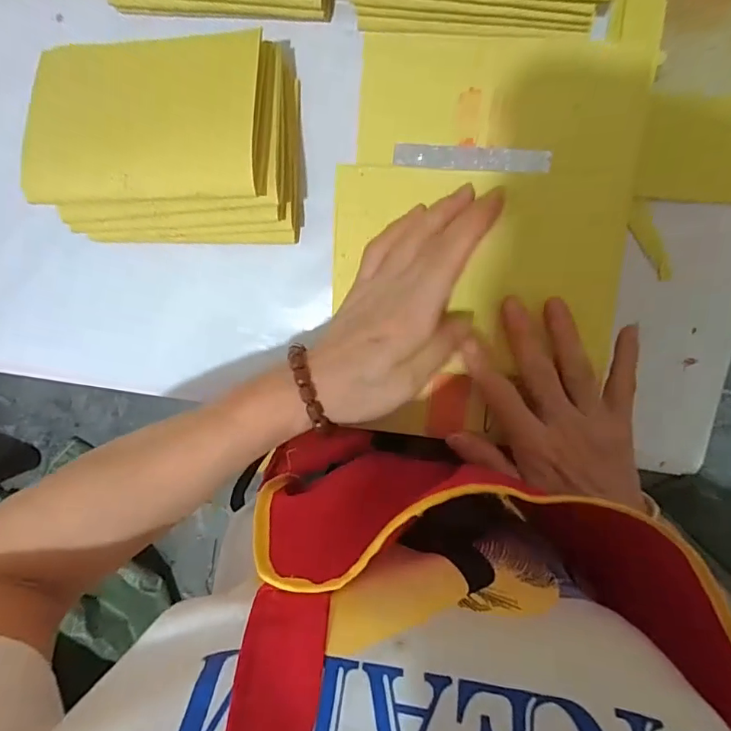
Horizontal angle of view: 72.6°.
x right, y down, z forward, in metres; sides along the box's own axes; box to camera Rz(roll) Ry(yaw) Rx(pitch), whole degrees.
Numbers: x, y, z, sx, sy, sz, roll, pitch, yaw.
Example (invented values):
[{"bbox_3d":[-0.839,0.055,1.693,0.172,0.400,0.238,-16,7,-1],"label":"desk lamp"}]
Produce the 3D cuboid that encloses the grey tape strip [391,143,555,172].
[{"bbox_3d":[0.061,-0.120,0.288,0.088,0.004,0.014,7,93,8],"label":"grey tape strip"}]

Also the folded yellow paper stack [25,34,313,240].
[{"bbox_3d":[-0.136,-0.154,0.346,0.172,0.077,0.129,1,98,5],"label":"folded yellow paper stack"}]

